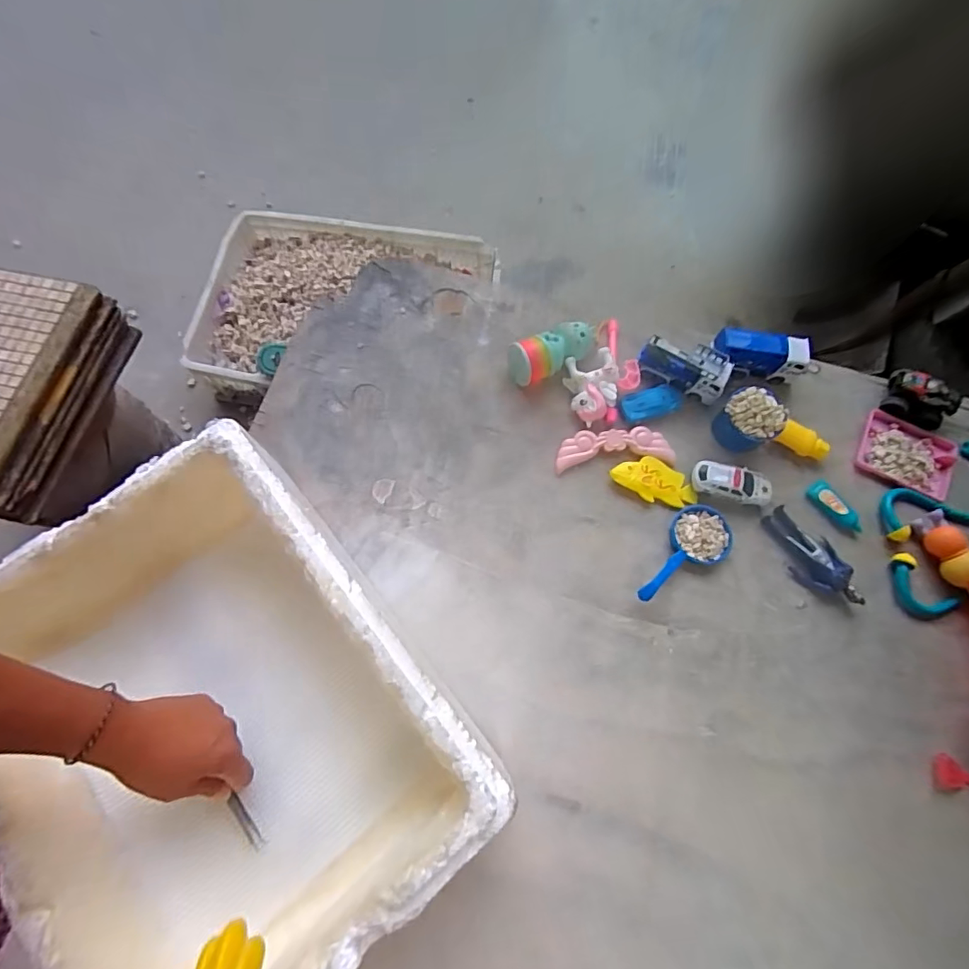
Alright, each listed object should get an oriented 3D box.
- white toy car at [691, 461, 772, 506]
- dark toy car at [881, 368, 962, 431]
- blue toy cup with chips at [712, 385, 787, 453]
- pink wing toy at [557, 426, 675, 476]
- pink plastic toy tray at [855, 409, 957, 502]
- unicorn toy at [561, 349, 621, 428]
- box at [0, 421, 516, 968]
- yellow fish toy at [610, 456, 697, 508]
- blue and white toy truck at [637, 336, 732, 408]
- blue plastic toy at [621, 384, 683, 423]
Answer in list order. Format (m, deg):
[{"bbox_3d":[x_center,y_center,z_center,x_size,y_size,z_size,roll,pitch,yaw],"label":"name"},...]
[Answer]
[{"bbox_3d":[0.285,-0.001,0.590,0.086,0.027,0.039,18,71,6],"label":"white toy car"},{"bbox_3d":[0.513,-0.101,0.603,0.074,0.040,0.043,33,73,11],"label":"dark toy car"},{"bbox_3d":[0.307,-0.073,0.596,0.051,0.063,0.061,-37,74,-13],"label":"blue toy cup with chips"},{"bbox_3d":[0.156,-0.044,0.617,0.140,0.014,0.045,-5,70,-2],"label":"pink wing toy"},{"bbox_3d":[0.500,-0.033,0.606,0.100,0.015,0.081,29,72,10],"label":"pink plastic toy tray"},{"bbox_3d":[0.135,-0.119,0.629,0.058,0.044,0.081,-10,70,-4],"label":"unicorn toy"},{"bbox_3d":[-0.223,0.192,0.444,0.299,0.141,0.411,-38,74,-13],"label":"box"},{"bbox_3d":[0.202,-0.004,0.602,0.100,0.014,0.050,27,72,9],"label":"yellow fish toy"},{"bbox_3d":[0.245,-0.144,0.627,0.104,0.057,0.040,30,73,10],"label":"blue and white toy truck"},{"bbox_3d":[0.208,-0.100,0.629,0.080,0.020,0.037,-20,71,-8],"label":"blue plastic toy"}]

